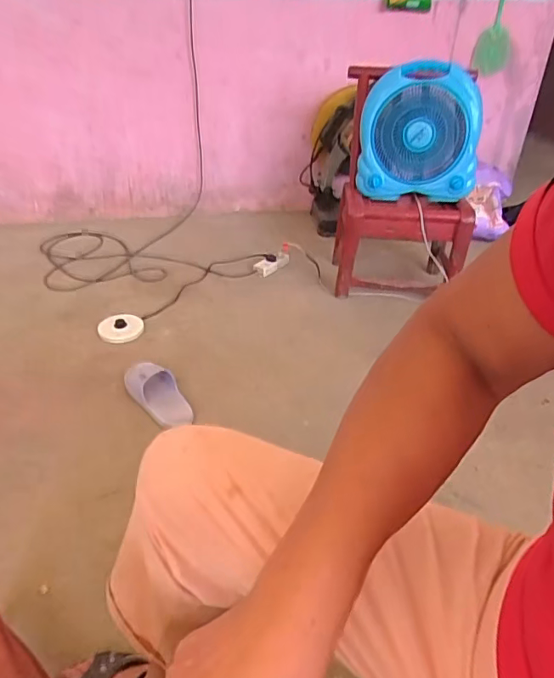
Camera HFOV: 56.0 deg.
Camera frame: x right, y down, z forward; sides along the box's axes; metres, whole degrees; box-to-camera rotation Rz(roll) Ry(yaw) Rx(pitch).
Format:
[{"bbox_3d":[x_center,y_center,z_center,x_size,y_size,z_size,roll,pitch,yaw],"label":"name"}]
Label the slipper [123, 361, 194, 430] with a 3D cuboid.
[{"bbox_3d":[-0.294,0.110,1.232,0.093,0.061,0.243,-26,43,-34],"label":"slipper"}]

